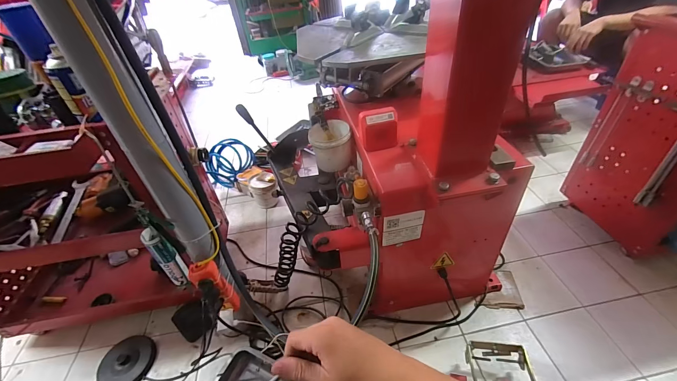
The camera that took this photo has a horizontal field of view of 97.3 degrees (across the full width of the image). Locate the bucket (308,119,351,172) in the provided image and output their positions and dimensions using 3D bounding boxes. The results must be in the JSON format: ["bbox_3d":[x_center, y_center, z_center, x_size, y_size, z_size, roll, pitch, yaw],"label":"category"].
[{"bbox_3d":[-0.024,-0.137,0.931,0.123,0.108,0.126,-6,40,0],"label":"bucket"}]

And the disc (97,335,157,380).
[{"bbox_3d":[-0.662,0.534,0.922,0.172,0.031,0.150,-1,41,6],"label":"disc"}]

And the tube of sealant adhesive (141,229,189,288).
[{"bbox_3d":[-0.455,0.188,0.801,0.050,0.208,0.048,-34,48,-29],"label":"tube of sealant adhesive"}]

